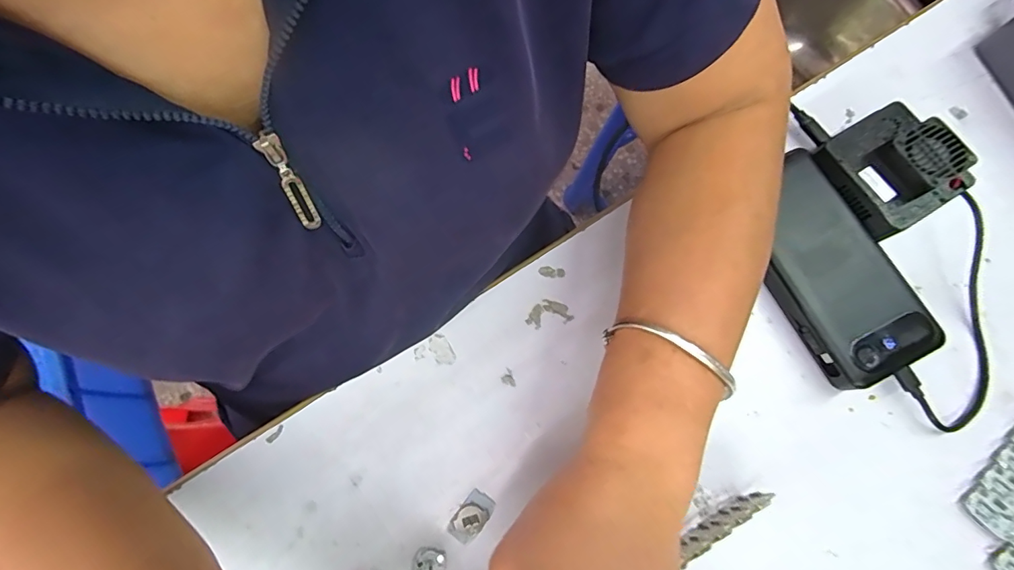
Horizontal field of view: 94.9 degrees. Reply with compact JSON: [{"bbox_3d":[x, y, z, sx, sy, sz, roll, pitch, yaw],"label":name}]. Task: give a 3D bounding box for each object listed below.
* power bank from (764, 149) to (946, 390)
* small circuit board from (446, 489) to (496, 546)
[{"bbox_3d":[0.214,-0.010,0.318,0.074,0.027,0.147,-25,76,-7],"label":"power bank"},{"bbox_3d":[-0.022,0.143,0.286,0.018,0.006,0.030,40,78,10],"label":"small circuit board"}]

